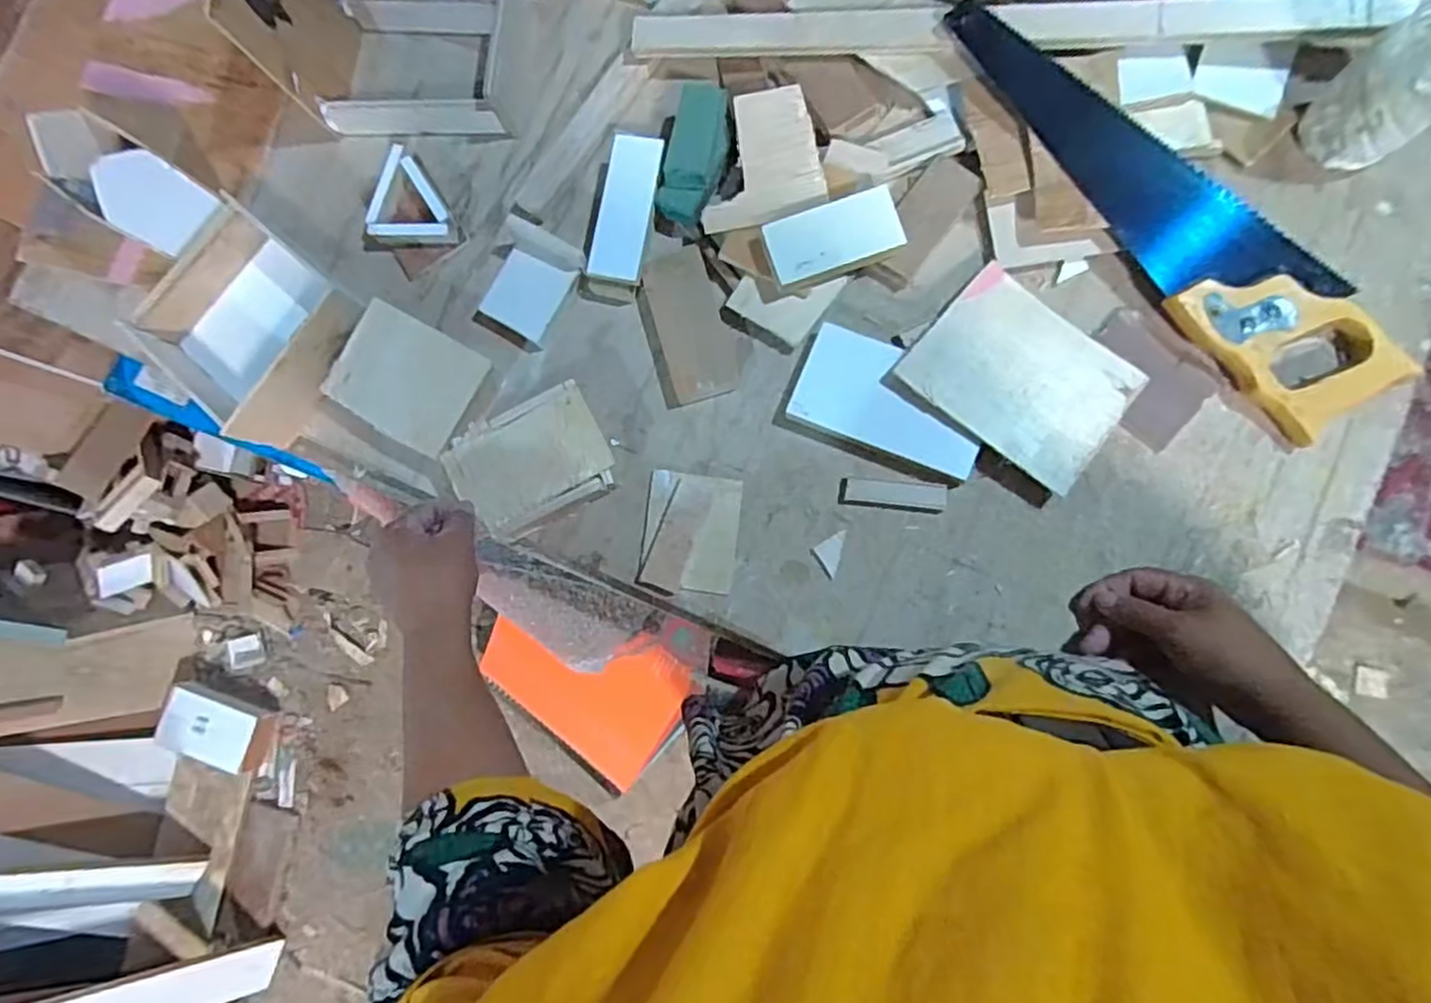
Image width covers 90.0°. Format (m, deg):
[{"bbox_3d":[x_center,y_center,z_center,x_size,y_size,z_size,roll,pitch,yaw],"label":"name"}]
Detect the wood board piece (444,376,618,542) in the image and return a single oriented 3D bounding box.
[{"bbox_3d":[-0.143,-0.030,0.555,0.118,0.010,0.091,-28,84,0],"label":"wood board piece"}]

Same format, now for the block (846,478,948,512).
[{"bbox_3d":[0.137,-0.007,0.541,0.074,0.008,0.020,7,85,8],"label":"block"}]

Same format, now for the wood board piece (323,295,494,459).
[{"bbox_3d":[-0.251,-0.100,0.576,0.115,0.012,0.089,29,94,7],"label":"wood board piece"}]

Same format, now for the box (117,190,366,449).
[{"bbox_3d":[-0.389,-0.144,0.602,0.159,0.064,0.149,35,88,12],"label":"box"}]

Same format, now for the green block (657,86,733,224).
[{"bbox_3d":[-0.014,-0.281,0.578,0.049,0.036,0.114,12,83,10],"label":"green block"}]

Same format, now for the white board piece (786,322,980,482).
[{"bbox_3d":[0.135,-0.076,0.549,0.140,0.022,0.079,21,87,9],"label":"white board piece"}]

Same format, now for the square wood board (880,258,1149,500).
[{"bbox_3d":[0.226,-0.093,0.533,0.150,0.009,0.118,38,82,5],"label":"square wood board"}]

